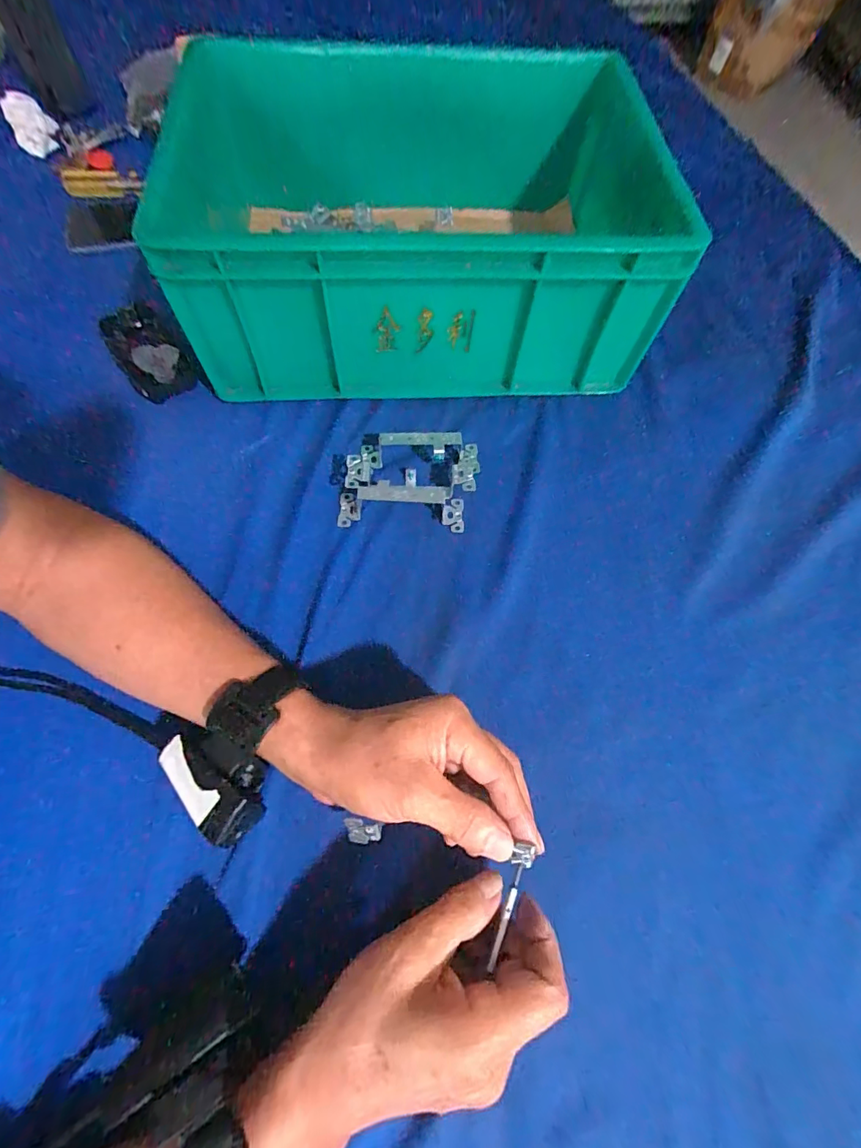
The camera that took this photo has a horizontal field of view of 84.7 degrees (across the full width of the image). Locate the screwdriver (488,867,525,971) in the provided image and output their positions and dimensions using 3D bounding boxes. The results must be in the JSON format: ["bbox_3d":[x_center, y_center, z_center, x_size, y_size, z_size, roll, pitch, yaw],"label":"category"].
[{"bbox_3d":[0.041,0.184,0.255,0.004,0.005,0.048,25,60,8],"label":"screwdriver"}]

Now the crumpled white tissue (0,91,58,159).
[{"bbox_3d":[-0.473,-0.532,0.565,0.048,0.053,0.055,-30,71,-15],"label":"crumpled white tissue"}]

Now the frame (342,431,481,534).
[{"bbox_3d":[-0.017,-0.086,0.404,0.110,0.029,0.094,7,66,1],"label":"frame"}]

